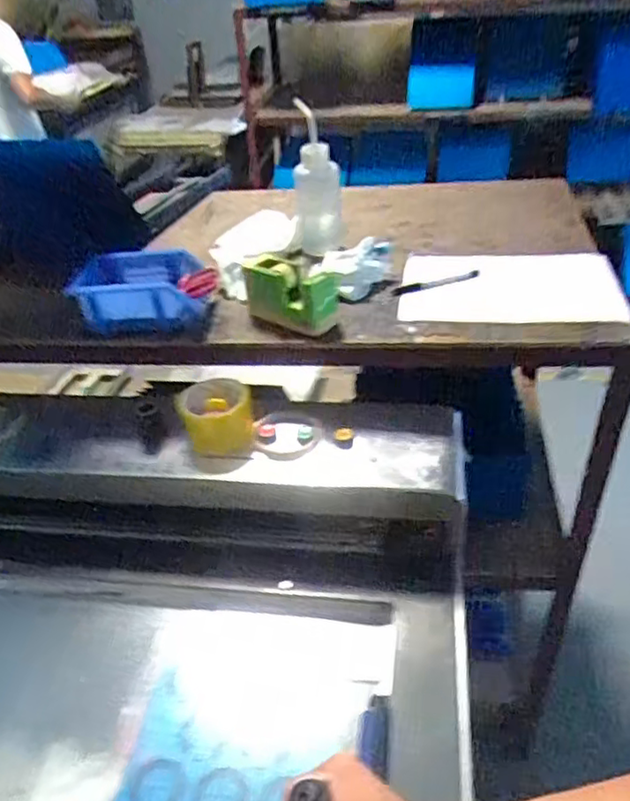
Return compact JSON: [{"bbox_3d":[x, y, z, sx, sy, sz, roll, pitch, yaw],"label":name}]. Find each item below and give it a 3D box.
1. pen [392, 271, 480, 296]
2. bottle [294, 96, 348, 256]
[{"bbox_3d":[0.180,-0.175,0.943,0.138,0.010,0.015,-13,37,-11],"label":"pen"},{"bbox_3d":[0.004,-0.348,1.007,0.073,0.253,0.088,-1,37,5],"label":"bottle"}]

